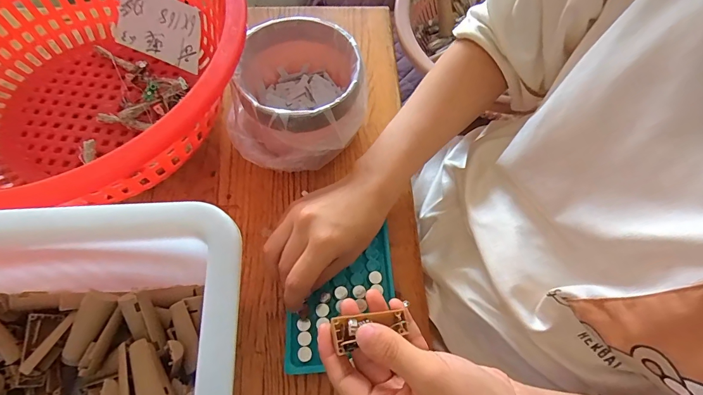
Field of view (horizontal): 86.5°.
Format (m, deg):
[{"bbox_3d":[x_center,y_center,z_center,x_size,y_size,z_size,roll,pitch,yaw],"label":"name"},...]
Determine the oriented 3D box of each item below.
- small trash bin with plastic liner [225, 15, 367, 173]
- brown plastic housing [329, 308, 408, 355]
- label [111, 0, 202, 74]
[{"bbox_3d":[-0.053,-0.099,0.359,0.122,0.086,0.116,1,63,-2],"label":"small trash bin with plastic liner"},{"bbox_3d":[0.012,0.082,0.239,0.047,0.007,0.019,-5,54,-25],"label":"brown plastic housing"},{"bbox_3d":[-0.221,-0.193,0.422,0.119,0.065,0.008,23,21,8],"label":"label"}]

